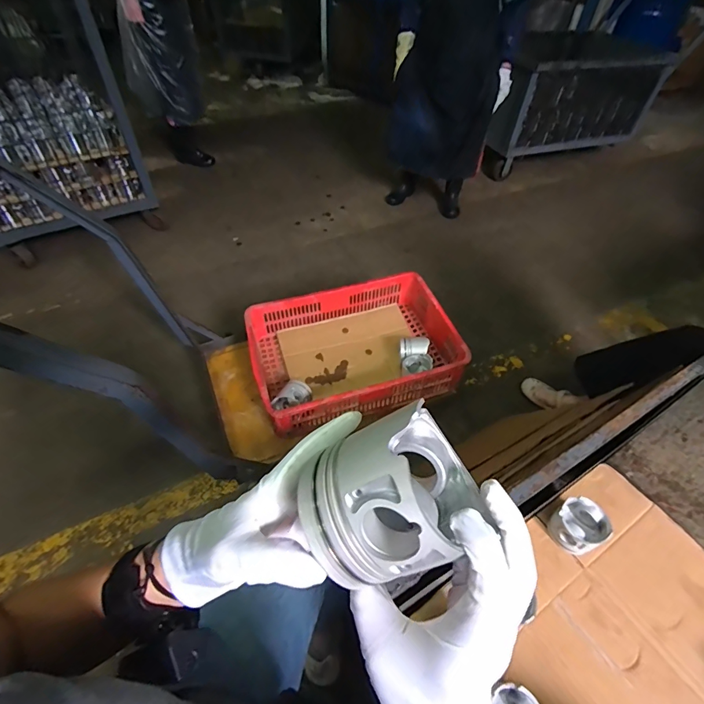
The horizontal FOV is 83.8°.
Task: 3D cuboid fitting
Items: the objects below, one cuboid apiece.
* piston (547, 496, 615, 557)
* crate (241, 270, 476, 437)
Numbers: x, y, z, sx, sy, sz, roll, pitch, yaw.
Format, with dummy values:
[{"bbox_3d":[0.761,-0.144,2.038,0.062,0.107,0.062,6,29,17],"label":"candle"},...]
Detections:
[{"bbox_3d":[0.466,0.361,0.810,0.090,0.076,0.090,1,49,-2],"label":"piston"},{"bbox_3d":[0.000,-0.012,1.266,0.614,0.162,0.425,-13,51,-14],"label":"crate"}]

